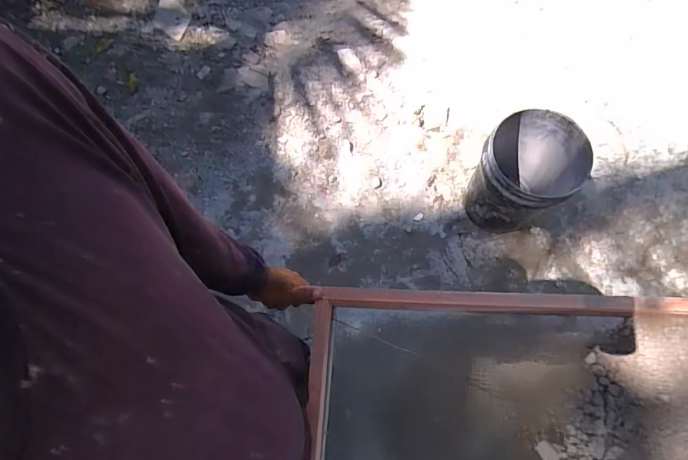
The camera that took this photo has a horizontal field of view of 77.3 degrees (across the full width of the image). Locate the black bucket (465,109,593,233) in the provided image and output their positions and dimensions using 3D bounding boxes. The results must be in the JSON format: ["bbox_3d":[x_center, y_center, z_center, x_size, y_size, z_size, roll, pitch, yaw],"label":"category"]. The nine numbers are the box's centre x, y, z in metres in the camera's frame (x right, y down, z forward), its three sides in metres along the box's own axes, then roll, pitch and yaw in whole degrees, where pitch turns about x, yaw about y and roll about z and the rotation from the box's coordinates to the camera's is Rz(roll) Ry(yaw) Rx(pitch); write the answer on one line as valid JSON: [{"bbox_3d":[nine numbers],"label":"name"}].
[{"bbox_3d":[0.591,-0.162,1.456,0.298,0.403,0.305,0,68,0],"label":"black bucket"}]

